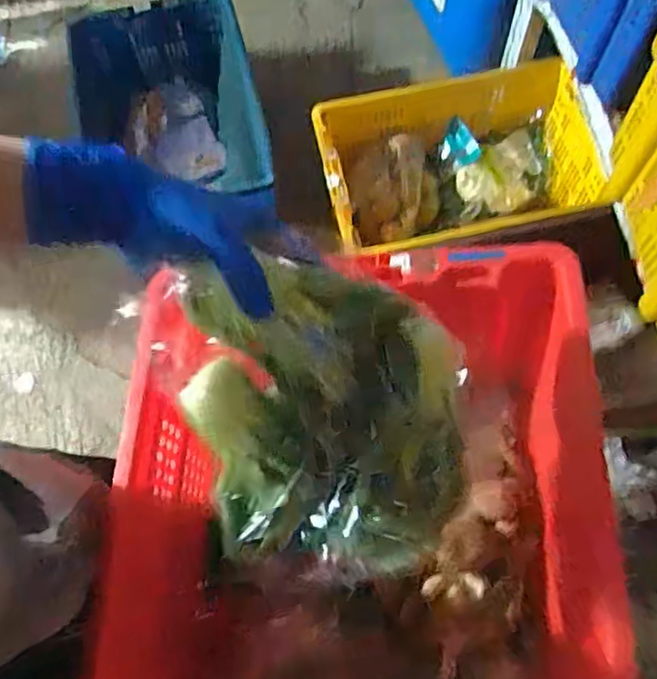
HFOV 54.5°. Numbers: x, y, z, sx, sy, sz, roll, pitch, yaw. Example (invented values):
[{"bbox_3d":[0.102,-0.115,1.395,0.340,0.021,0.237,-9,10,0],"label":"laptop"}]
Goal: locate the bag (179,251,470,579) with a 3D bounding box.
[{"bbox_3d":[-0.009,0.055,0.453,0.203,0.080,0.212,-2,83,11],"label":"bag"}]

